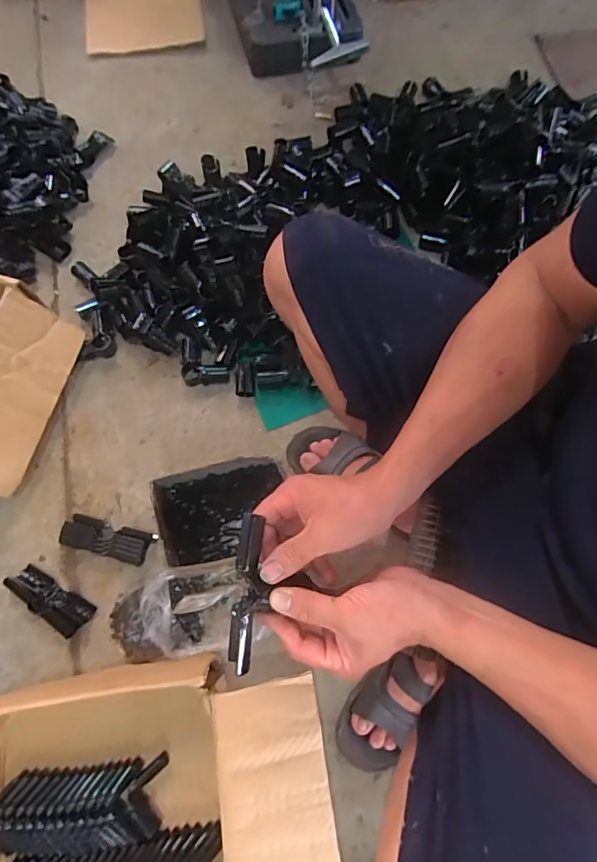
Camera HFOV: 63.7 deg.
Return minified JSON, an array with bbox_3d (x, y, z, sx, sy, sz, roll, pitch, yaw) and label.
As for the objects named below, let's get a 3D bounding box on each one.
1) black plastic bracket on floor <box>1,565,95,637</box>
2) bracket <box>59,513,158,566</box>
[{"bbox_3d":[-0.367,0.245,0.704,0.129,0.030,0.047,32,76,9],"label":"black plastic bracket on floor"},{"bbox_3d":[-0.290,0.166,0.732,0.136,0.031,0.052,14,73,4],"label":"bracket"}]

